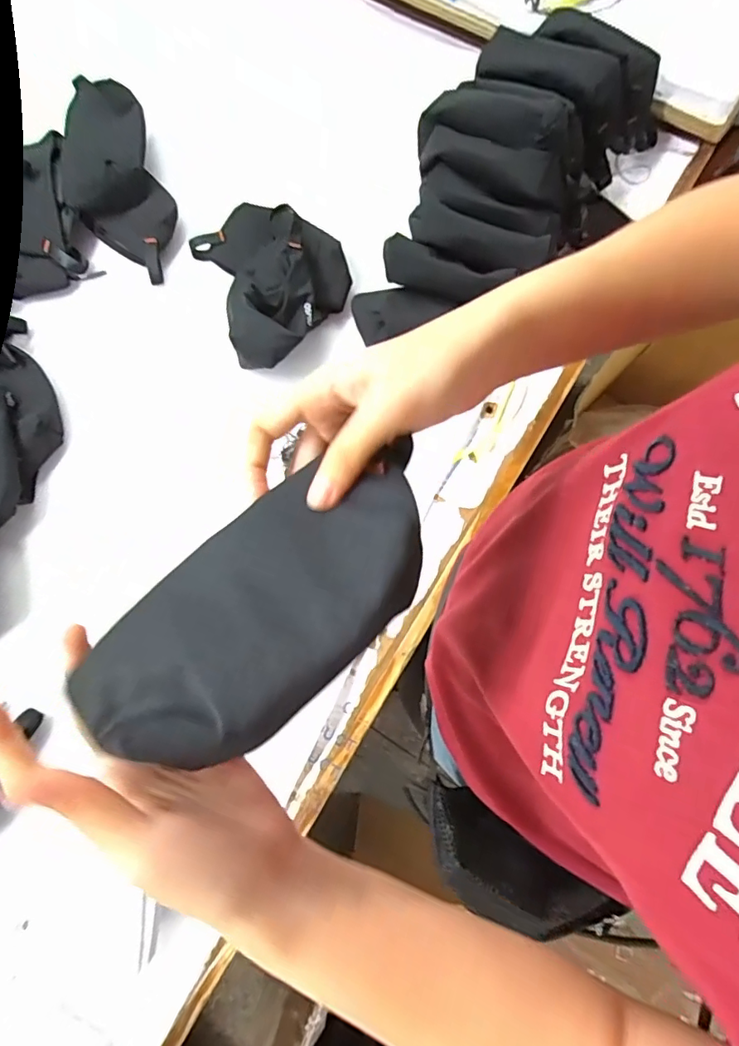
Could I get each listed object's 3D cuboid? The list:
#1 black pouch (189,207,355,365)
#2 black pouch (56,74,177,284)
[{"bbox_3d":[-0.109,-0.290,0.616,0.169,0.074,0.216,-19,79,-3],"label":"black pouch"},{"bbox_3d":[-0.327,-0.441,0.639,0.124,0.090,0.262,-21,79,-3],"label":"black pouch"}]

